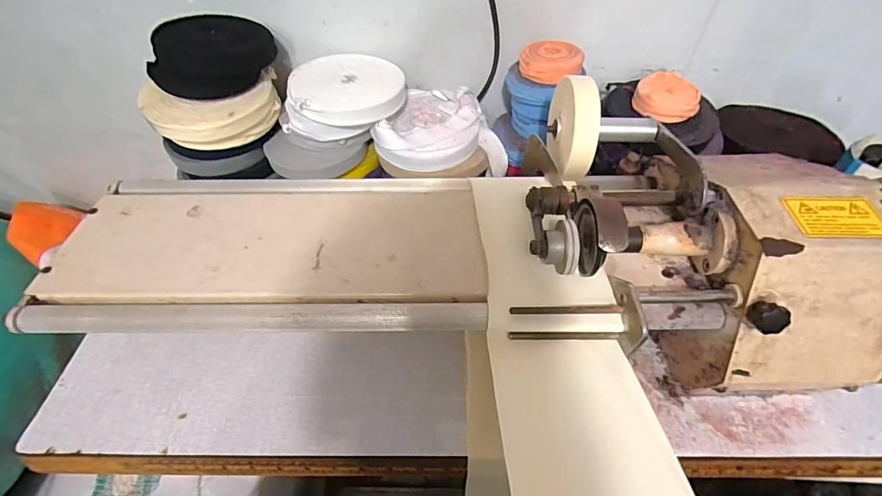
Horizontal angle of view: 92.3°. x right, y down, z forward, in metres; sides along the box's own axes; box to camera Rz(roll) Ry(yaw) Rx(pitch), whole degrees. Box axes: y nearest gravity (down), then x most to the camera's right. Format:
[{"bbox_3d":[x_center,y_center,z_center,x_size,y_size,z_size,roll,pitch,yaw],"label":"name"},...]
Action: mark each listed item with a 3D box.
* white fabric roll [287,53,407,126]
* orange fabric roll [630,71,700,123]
[{"bbox_3d":[-0.121,-0.206,0.541,0.138,0.028,0.132,0,50,0],"label":"white fabric roll"},{"bbox_3d":[0.278,-0.185,0.521,0.073,0.025,0.076,0,50,0],"label":"orange fabric roll"}]

